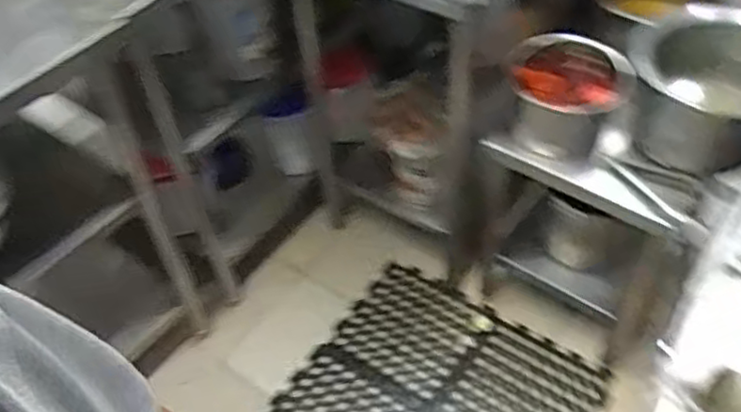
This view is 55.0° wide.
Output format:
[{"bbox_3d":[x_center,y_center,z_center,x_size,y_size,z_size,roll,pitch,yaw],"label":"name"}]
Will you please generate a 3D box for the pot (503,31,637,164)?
[{"bbox_3d":[0.353,-0.195,1.287,0.208,0.160,0.178,12,50,15],"label":"pot"}]

